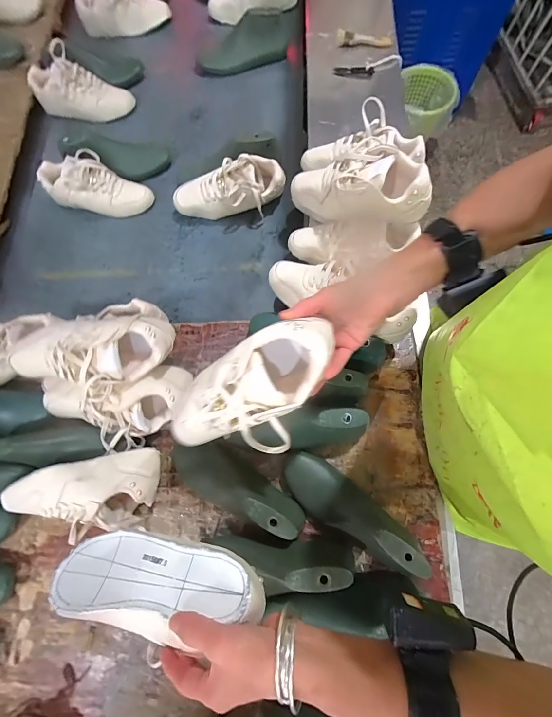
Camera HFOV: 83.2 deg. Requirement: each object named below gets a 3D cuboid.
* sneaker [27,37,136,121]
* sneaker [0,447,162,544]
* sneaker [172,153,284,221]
[{"bbox_3d":[-0.511,-0.722,0.826,0.242,0.115,0.099,4,75,-10],"label":"sneaker"},{"bbox_3d":[-0.314,0.228,0.514,0.239,0.100,0.120,-12,75,0],"label":"sneaker"},{"bbox_3d":[-0.106,-0.375,0.706,0.245,0.107,0.093,-16,75,-1],"label":"sneaker"}]

